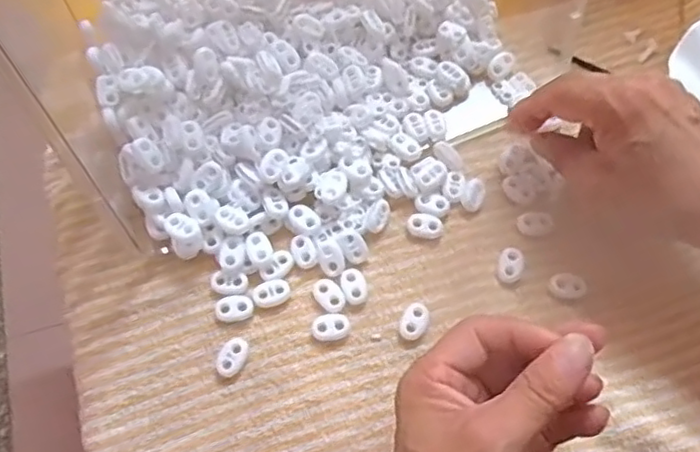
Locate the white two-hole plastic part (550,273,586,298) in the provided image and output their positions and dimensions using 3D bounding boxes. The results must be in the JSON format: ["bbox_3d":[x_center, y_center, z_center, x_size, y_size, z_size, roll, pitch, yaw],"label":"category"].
[{"bbox_3d":[0.131,0.036,0.377,0.022,0.007,0.015,21,68,9],"label":"white two-hole plastic part"}]

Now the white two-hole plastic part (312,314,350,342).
[{"bbox_3d":[-0.011,0.059,0.368,0.022,0.004,0.016,-10,66,-5],"label":"white two-hole plastic part"}]

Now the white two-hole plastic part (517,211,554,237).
[{"bbox_3d":[0.116,-0.001,0.393,0.022,0.004,0.015,-5,66,-2],"label":"white two-hole plastic part"}]

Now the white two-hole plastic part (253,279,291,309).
[{"bbox_3d":[-0.047,0.040,0.374,0.022,0.004,0.016,-14,67,-6],"label":"white two-hole plastic part"}]

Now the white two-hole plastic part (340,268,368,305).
[{"bbox_3d":[0.003,0.036,0.376,0.015,0.004,0.022,-15,67,-7],"label":"white two-hole plastic part"}]

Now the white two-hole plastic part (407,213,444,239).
[{"bbox_3d":[0.047,0.000,0.393,0.022,0.005,0.016,19,67,8],"label":"white two-hole plastic part"}]

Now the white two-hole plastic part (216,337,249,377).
[{"bbox_3d":[-0.068,0.075,0.361,0.015,0.007,0.023,18,67,8],"label":"white two-hole plastic part"}]

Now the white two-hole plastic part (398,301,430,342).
[{"bbox_3d":[0.038,0.056,0.369,0.015,0.005,0.023,28,69,12],"label":"white two-hole plastic part"}]

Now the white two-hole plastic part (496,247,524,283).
[{"bbox_3d":[0.098,0.024,0.382,0.016,0.006,0.022,15,67,6],"label":"white two-hole plastic part"}]

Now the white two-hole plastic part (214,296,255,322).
[{"bbox_3d":[-0.068,0.050,0.373,0.022,0.004,0.015,-2,66,-1],"label":"white two-hole plastic part"}]

